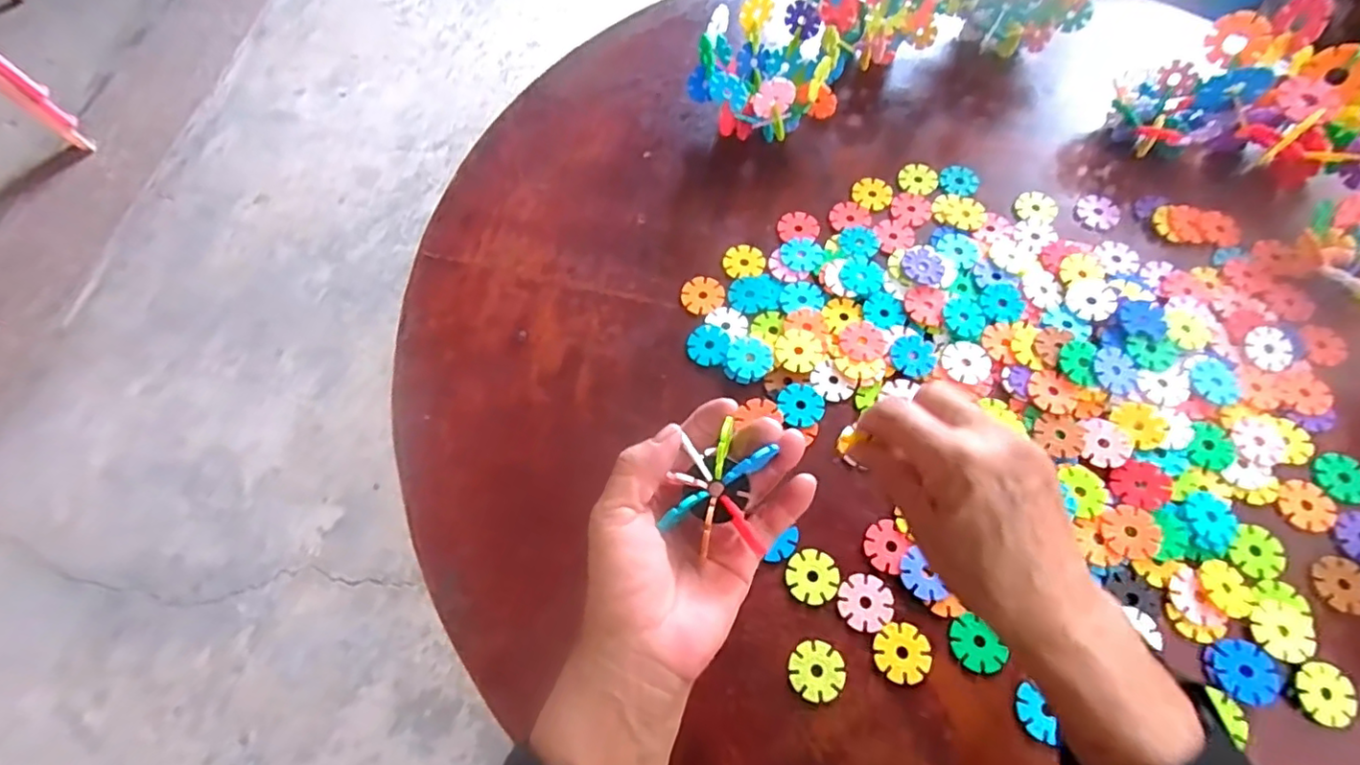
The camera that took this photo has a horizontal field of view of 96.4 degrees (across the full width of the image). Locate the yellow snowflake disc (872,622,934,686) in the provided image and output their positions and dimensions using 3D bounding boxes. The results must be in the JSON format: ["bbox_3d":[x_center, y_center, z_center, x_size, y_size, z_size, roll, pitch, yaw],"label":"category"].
[{"bbox_3d":[0.128,0.155,0.349,0.031,0.004,0.031,-1,65,3],"label":"yellow snowflake disc"}]

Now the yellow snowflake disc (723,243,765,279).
[{"bbox_3d":[0.050,-0.094,0.471,0.031,0.004,0.031,-1,65,3],"label":"yellow snowflake disc"}]

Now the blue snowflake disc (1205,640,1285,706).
[{"bbox_3d":[0.316,0.161,0.338,0.038,0.004,0.032,4,66,5],"label":"blue snowflake disc"}]

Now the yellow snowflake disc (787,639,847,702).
[{"bbox_3d":[0.078,0.164,0.346,0.030,0.004,0.031,-1,65,3],"label":"yellow snowflake disc"}]

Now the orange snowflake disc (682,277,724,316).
[{"bbox_3d":[0.017,-0.066,0.458,0.031,0.004,0.032,-1,65,3],"label":"orange snowflake disc"}]

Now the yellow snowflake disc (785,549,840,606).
[{"bbox_3d":[0.080,0.117,0.367,0.030,0.004,0.031,-1,65,3],"label":"yellow snowflake disc"}]

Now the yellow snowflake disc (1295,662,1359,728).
[{"bbox_3d":[0.357,0.171,0.333,0.028,0.005,0.030,-1,65,3],"label":"yellow snowflake disc"}]

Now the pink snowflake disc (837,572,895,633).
[{"bbox_3d":[0.110,0.130,0.360,0.031,0.004,0.030,-1,65,3],"label":"pink snowflake disc"}]

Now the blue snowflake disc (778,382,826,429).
[{"bbox_3d":[0.083,0.015,0.413,0.032,0.004,0.033,-1,65,3],"label":"blue snowflake disc"}]

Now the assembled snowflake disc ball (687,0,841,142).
[{"bbox_3d":[0.072,-0.245,0.500,0.108,0.081,0.108,-1,65,3],"label":"assembled snowflake disc ball"}]

